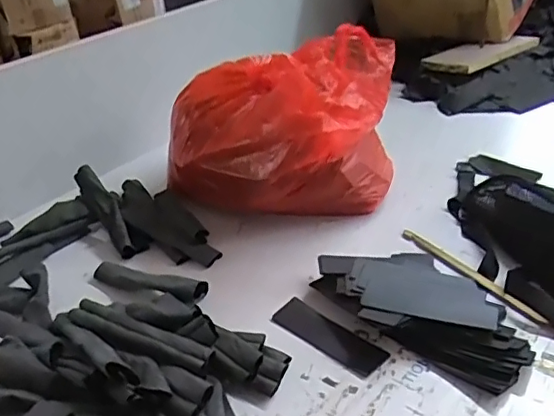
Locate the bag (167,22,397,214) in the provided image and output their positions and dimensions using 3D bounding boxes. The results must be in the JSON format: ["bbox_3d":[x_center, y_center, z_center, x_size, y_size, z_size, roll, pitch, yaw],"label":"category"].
[{"bbox_3d":[0.006,-0.131,0.881,0.305,0.233,0.260,-29,39,-32],"label":"bag"}]

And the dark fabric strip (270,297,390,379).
[{"bbox_3d":[0.060,0.154,0.691,0.148,0.013,0.050,21,41,37],"label":"dark fabric strip"}]

